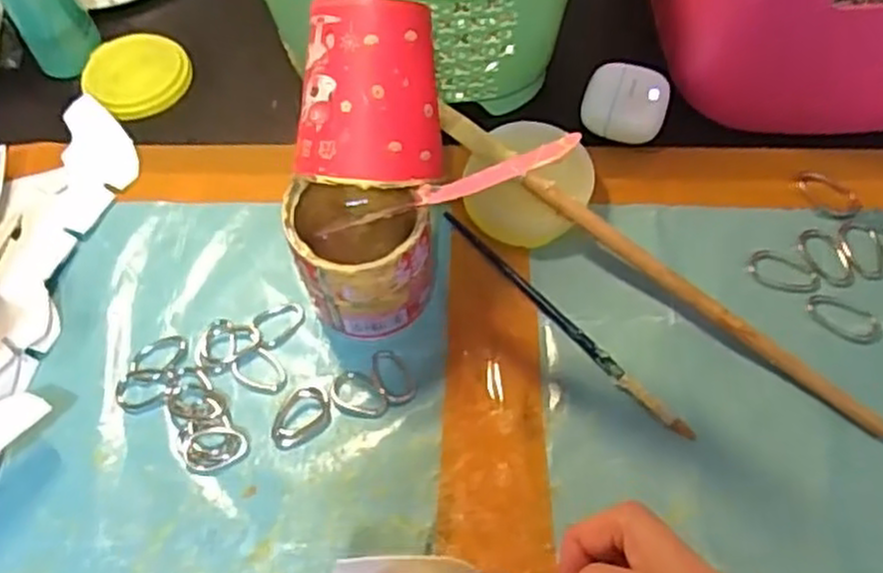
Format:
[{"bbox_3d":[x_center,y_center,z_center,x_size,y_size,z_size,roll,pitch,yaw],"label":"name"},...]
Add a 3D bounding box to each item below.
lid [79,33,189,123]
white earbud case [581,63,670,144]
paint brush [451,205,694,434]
[{"bbox_3d":[-0.189,-0.131,0.473,0.061,0.016,0.062,-1,62,1],"label":"lid"},{"bbox_3d":[0.105,-0.103,0.434,0.045,0.024,0.043,16,64,10],"label":"white earbud case"},{"bbox_3d":[0.058,0.016,0.380,0.008,0.004,0.166,-39,67,-17],"label":"paint brush"}]

